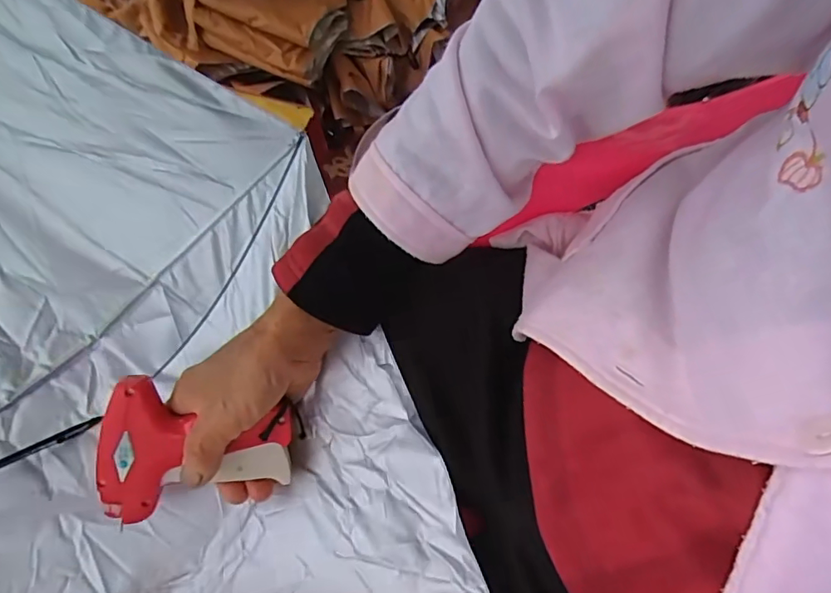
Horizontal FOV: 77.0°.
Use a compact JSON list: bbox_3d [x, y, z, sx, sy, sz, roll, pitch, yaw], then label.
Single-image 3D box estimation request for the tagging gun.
[{"bbox_3d":[-0.143,0.106,0.353,0.122,0.094,0.023,9,16,-15],"label":"tagging gun"}]

